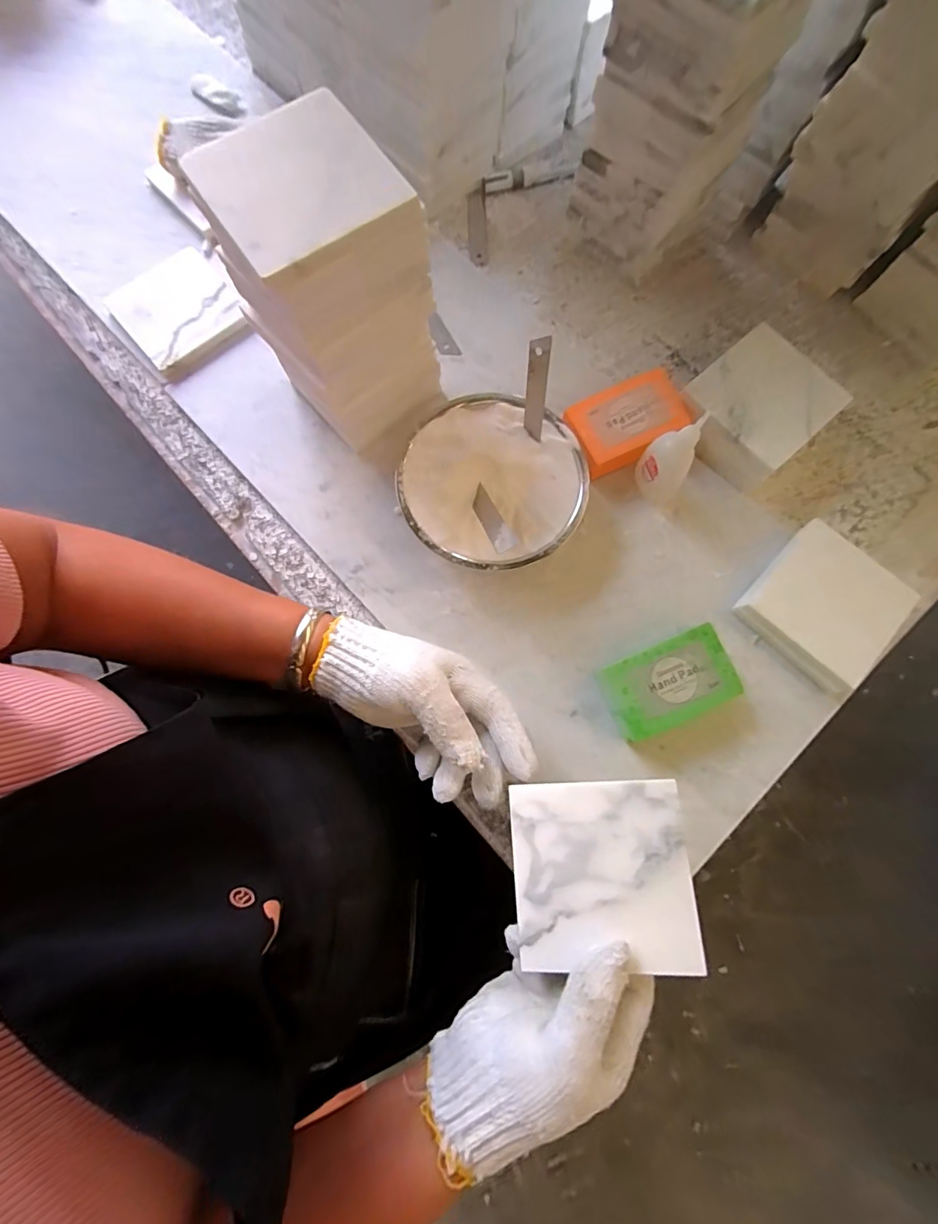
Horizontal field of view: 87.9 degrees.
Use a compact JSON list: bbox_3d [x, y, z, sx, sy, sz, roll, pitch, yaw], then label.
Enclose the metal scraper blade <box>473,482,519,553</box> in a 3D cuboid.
[{"bbox_3d":[0.019,-0.074,0.391,0.020,0.004,0.058,-25,81,-15],"label":"metal scraper blade"}]

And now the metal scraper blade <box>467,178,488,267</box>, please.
[{"bbox_3d":[0.009,-0.402,0.504,0.020,0.007,0.102,1,75,-11],"label":"metal scraper blade"}]

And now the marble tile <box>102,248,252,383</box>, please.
[{"bbox_3d":[-0.273,-0.283,0.457,0.099,0.014,0.106,-36,83,-7],"label":"marble tile"}]

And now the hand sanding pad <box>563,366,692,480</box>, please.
[{"bbox_3d":[0.132,-0.161,0.418,0.097,0.025,0.060,-24,81,-6],"label":"hand sanding pad"}]

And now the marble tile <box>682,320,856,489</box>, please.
[{"bbox_3d":[0.245,-0.175,0.422,0.106,0.054,0.103,-43,83,-8],"label":"marble tile"}]

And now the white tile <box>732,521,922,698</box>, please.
[{"bbox_3d":[0.288,-0.006,0.392,0.100,0.021,0.105,43,82,6],"label":"white tile"}]

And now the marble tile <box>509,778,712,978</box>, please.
[{"bbox_3d":[0.076,0.152,0.284,0.099,0.004,0.097,-6,73,10],"label":"marble tile"}]

